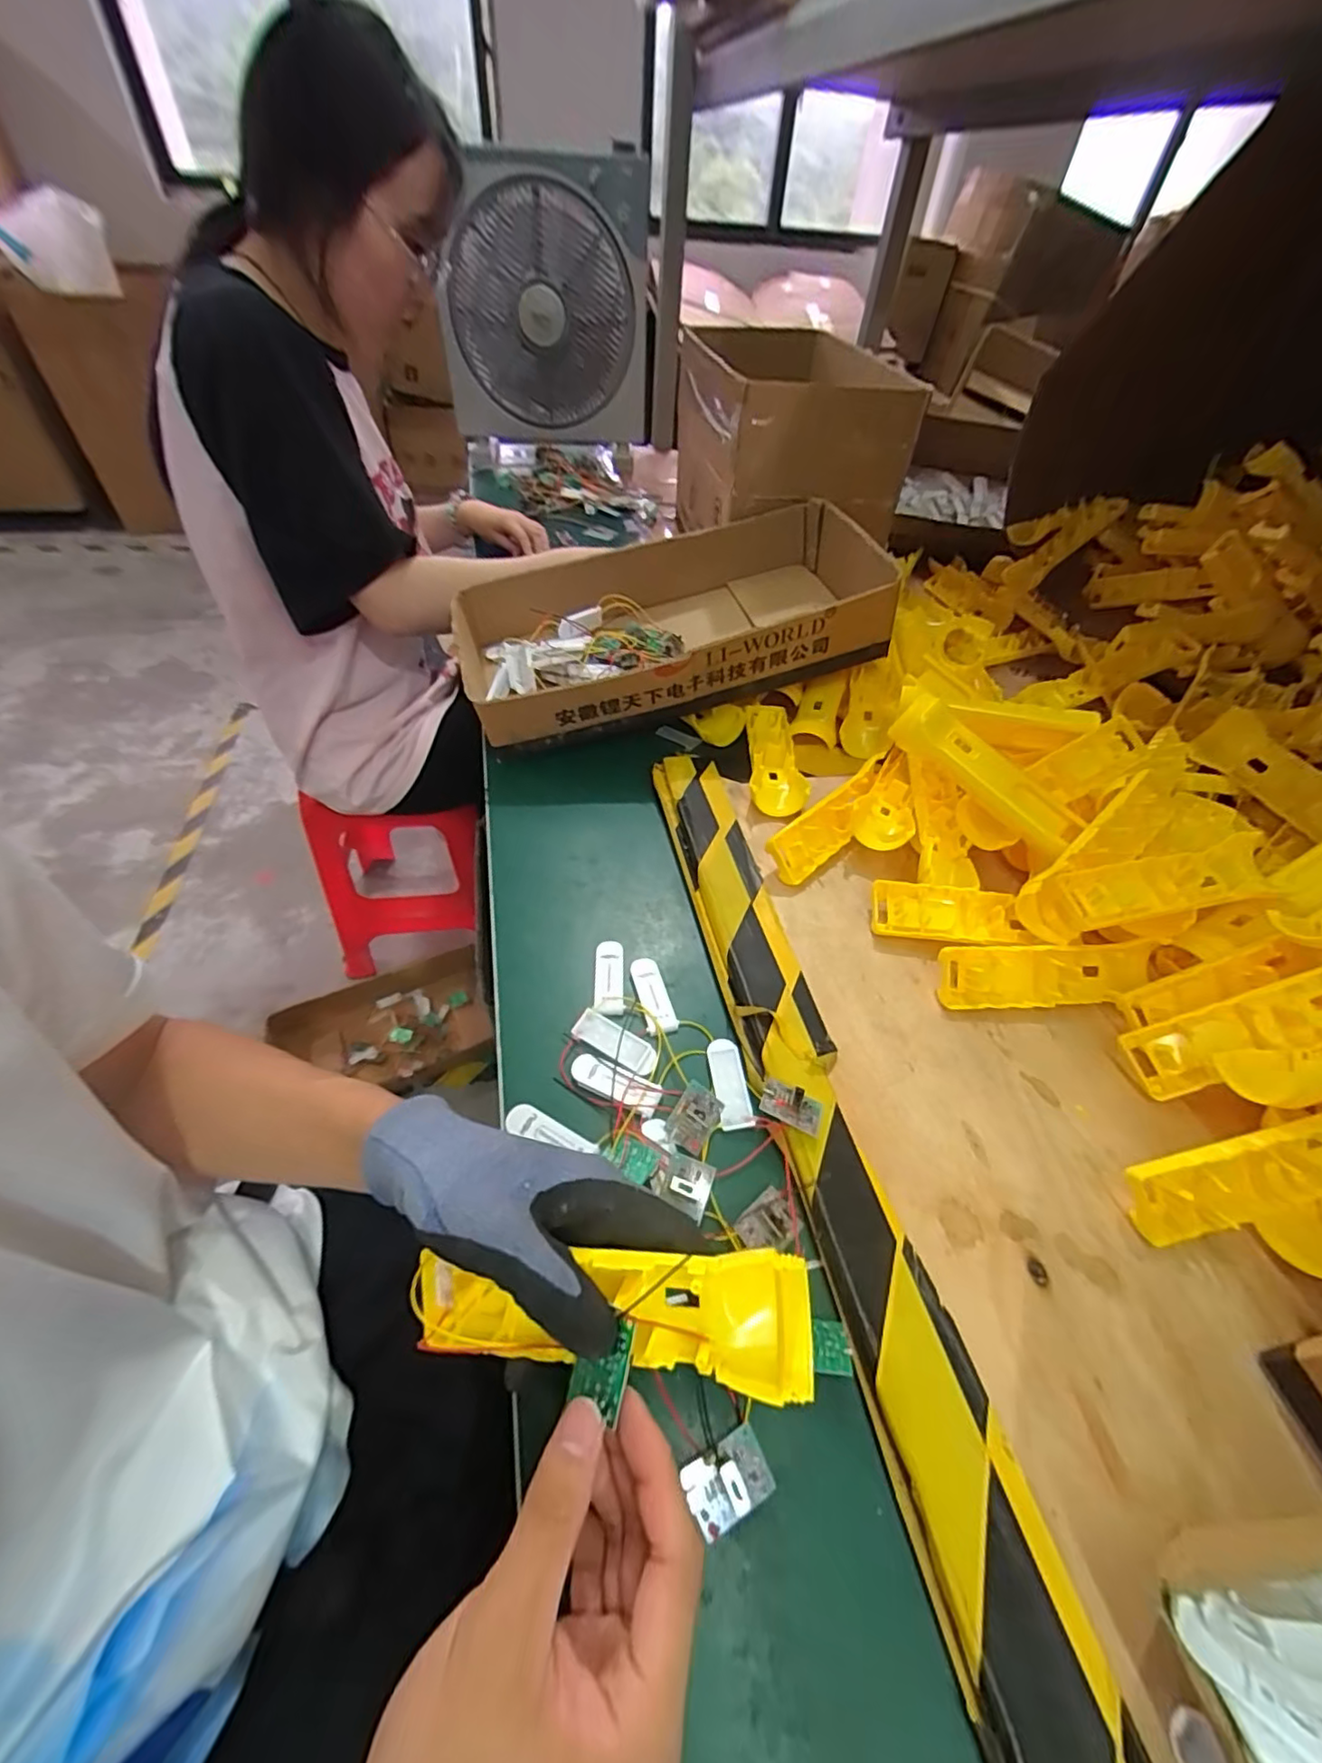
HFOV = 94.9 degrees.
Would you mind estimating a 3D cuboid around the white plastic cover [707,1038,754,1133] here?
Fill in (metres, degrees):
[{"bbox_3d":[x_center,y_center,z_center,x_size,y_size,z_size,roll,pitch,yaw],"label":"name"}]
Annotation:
[{"bbox_3d":[0.043,0.127,0.382,0.021,0.004,0.056,-3,47,-8],"label":"white plastic cover"}]

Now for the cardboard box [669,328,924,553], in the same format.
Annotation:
[{"bbox_3d":[0.155,-0.560,0.757,0.231,0.151,0.287,-2,47,-7],"label":"cardboard box"}]

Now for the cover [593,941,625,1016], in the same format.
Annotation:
[{"bbox_3d":[-0.037,0.069,0.431,0.020,0.009,0.057,1,47,-4],"label":"cover"}]

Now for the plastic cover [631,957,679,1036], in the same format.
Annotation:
[{"bbox_3d":[-0.006,0.080,0.424,0.021,0.010,0.059,-10,49,-14],"label":"plastic cover"}]

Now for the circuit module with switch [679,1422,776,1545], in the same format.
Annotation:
[{"bbox_3d":[0.029,0.257,0.260,0.033,0.016,0.024,-17,51,-20],"label":"circuit module with switch"}]

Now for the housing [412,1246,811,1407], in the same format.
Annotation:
[{"bbox_3d":[-0.023,0.176,0.250,0.167,0.027,0.049,-7,89,14],"label":"housing"}]

